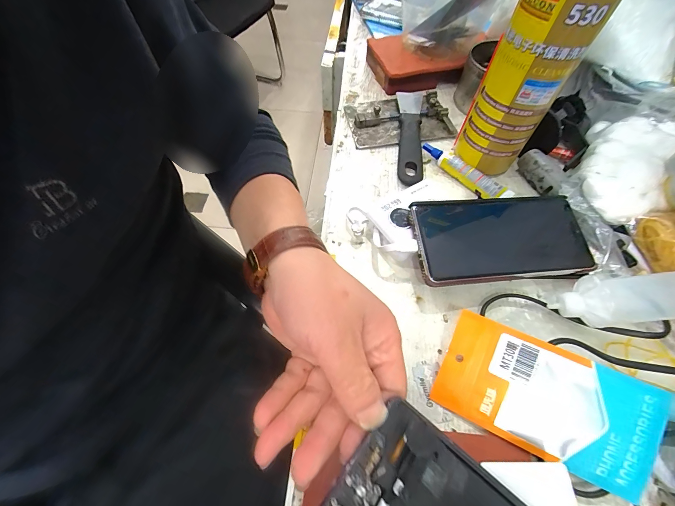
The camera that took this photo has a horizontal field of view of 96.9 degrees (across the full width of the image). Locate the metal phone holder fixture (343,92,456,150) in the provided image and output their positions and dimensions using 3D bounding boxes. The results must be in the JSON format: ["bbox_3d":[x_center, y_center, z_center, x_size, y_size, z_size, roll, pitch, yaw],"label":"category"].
[{"bbox_3d":[0.076,-0.175,0.383,0.124,0.018,0.089,-9,59,-7],"label":"metal phone holder fixture"}]

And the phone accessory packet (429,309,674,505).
[{"bbox_3d":[0.137,0.097,0.200,0.127,0.007,0.070,22,87,19],"label":"phone accessory packet"}]

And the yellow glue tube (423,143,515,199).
[{"bbox_3d":[0.138,-0.090,0.331,0.020,0.017,0.110,-40,67,-22],"label":"yellow glue tube"}]

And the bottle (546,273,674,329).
[{"bbox_3d":[0.219,0.036,0.229,0.092,0.028,0.034,-7,58,13],"label":"bottle"}]

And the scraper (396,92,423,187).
[{"bbox_3d":[0.089,-0.143,0.361,0.032,0.015,0.179,6,59,3],"label":"scraper"}]

